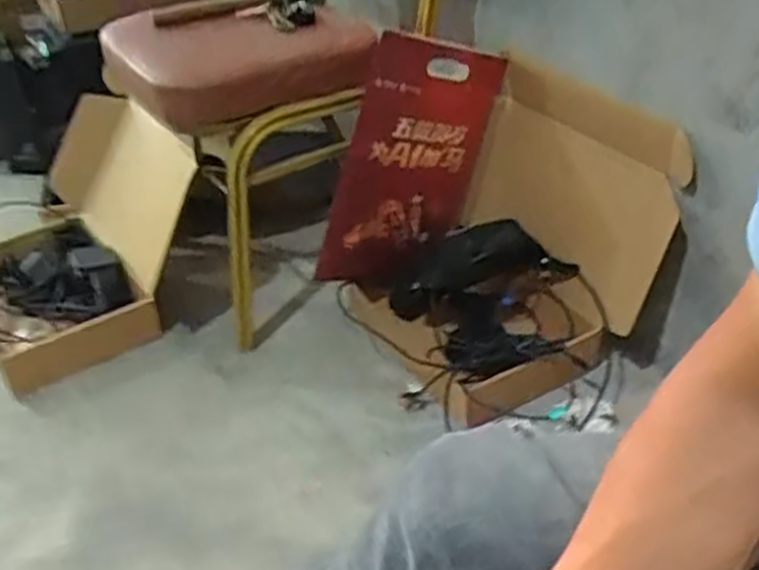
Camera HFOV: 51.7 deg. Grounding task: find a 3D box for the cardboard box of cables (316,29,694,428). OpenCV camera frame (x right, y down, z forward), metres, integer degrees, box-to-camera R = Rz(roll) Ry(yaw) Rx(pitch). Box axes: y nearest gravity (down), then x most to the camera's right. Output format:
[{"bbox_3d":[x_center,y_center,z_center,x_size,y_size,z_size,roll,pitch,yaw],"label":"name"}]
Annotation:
[{"bbox_3d":[0.213,-0.121,1.221,0.523,0.458,0.355,-31,47,-33],"label":"cardboard box of cables"}]

